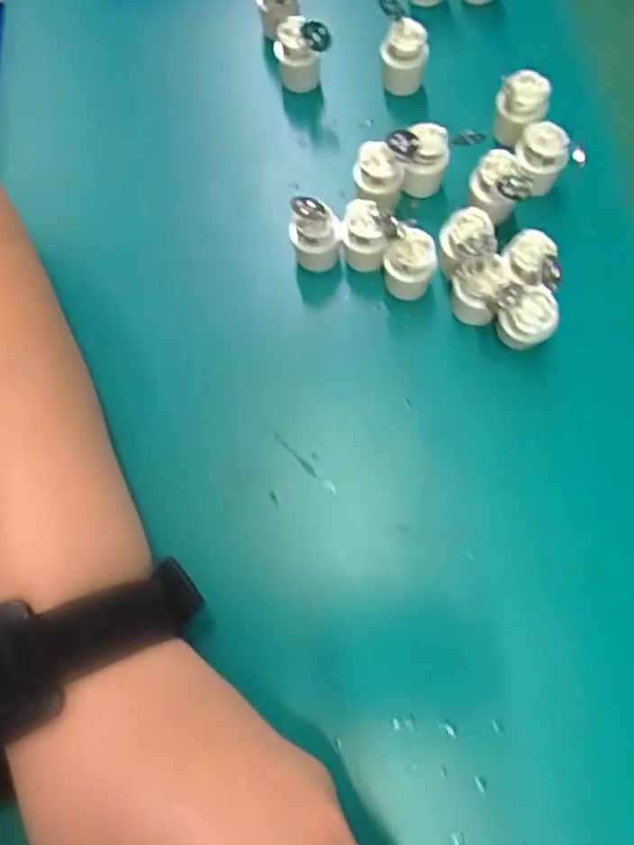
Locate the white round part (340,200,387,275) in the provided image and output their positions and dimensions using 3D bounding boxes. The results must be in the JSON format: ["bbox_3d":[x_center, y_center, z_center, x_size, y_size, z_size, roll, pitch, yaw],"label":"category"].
[{"bbox_3d":[0.021,-0.079,0.272,0.019,0.032,0.016,8,71,4],"label":"white round part"}]

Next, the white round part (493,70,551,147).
[{"bbox_3d":[0.092,-0.142,0.285,0.022,0.027,0.017,18,71,7],"label":"white round part"}]

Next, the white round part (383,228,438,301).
[{"bbox_3d":[0.039,-0.066,0.267,0.021,0.028,0.017,8,71,4],"label":"white round part"}]

